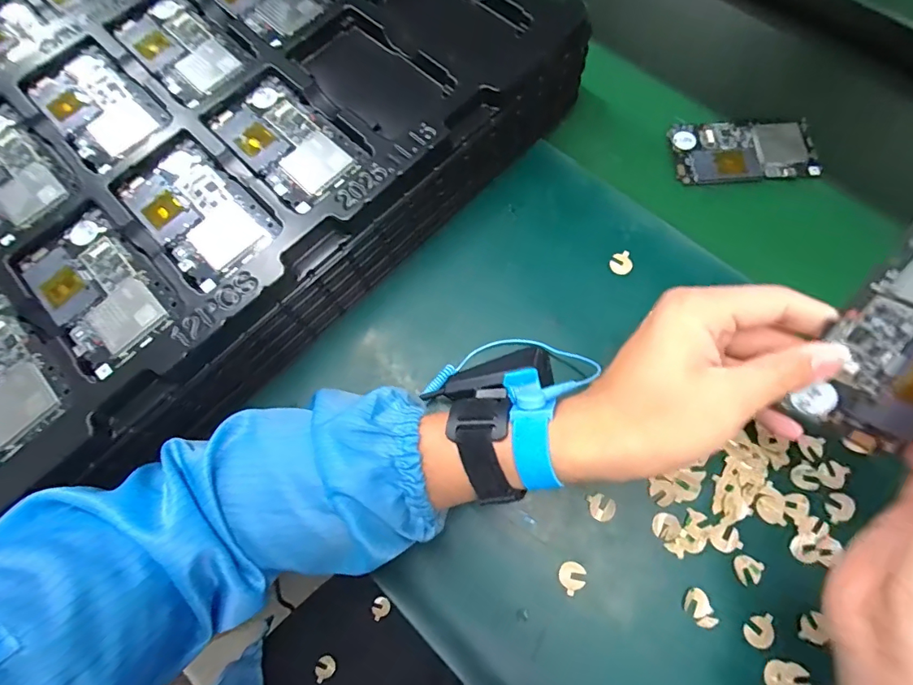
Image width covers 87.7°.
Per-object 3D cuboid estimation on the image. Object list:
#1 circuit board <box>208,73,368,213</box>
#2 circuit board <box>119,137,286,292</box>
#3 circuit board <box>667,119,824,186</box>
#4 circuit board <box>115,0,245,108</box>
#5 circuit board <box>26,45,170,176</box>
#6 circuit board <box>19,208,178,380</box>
[{"bbox_3d":[-0.127,-0.151,0.358,0.065,0.008,0.127,-43,75,-12],"label":"circuit board"},{"bbox_3d":[-0.188,-0.095,0.345,0.125,0.012,0.069,43,77,15],"label":"circuit board"},{"bbox_3d":[0.258,-0.173,0.428,0.121,0.007,0.065,-2,70,1],"label":"circuit board"},{"bbox_3d":[-0.230,-0.246,0.396,0.060,0.005,0.125,-41,74,-12],"label":"circuit board"},{"bbox_3d":[-0.287,-0.190,0.380,0.127,0.011,0.068,42,77,15],"label":"circuit board"},{"bbox_3d":[-0.245,-0.035,0.326,0.065,0.008,0.122,-42,74,-12],"label":"circuit board"}]

